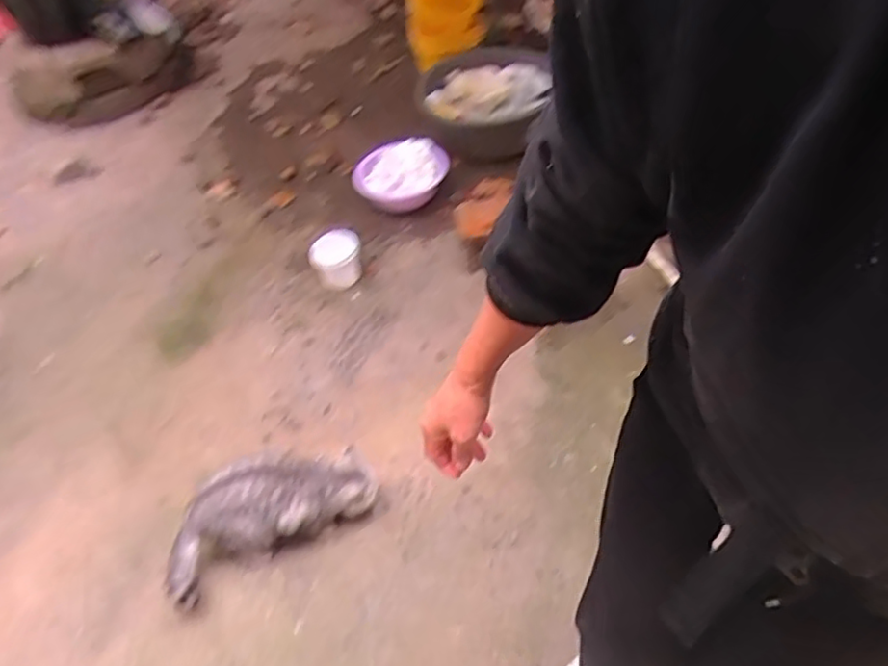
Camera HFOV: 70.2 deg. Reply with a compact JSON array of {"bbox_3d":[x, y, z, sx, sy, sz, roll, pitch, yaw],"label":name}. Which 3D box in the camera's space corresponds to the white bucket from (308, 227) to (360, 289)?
[{"bbox_3d":[-0.306,-0.213,1.799,0.133,0.130,0.110,-12,50,-4],"label":"white bucket"}]

